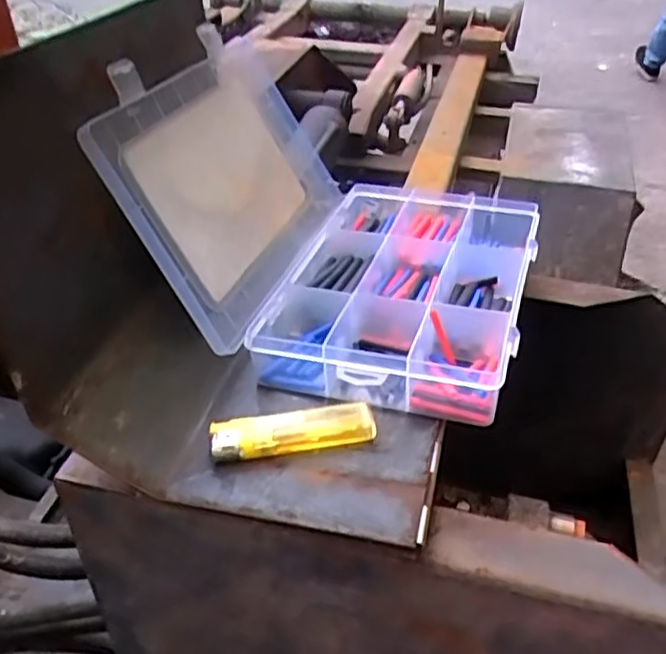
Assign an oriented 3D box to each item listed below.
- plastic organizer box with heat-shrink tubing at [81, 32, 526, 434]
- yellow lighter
[{"bbox_3d":[0.009,-0.073,0.388,0.212,0.117,0.204,13,40,14],"label":"plastic organizer box with heat-shrink tubing"},{"bbox_3d":[-0.020,0.051,0.332,0.078,0.009,0.023,-7,39,-9],"label":"yellow lighter"}]

